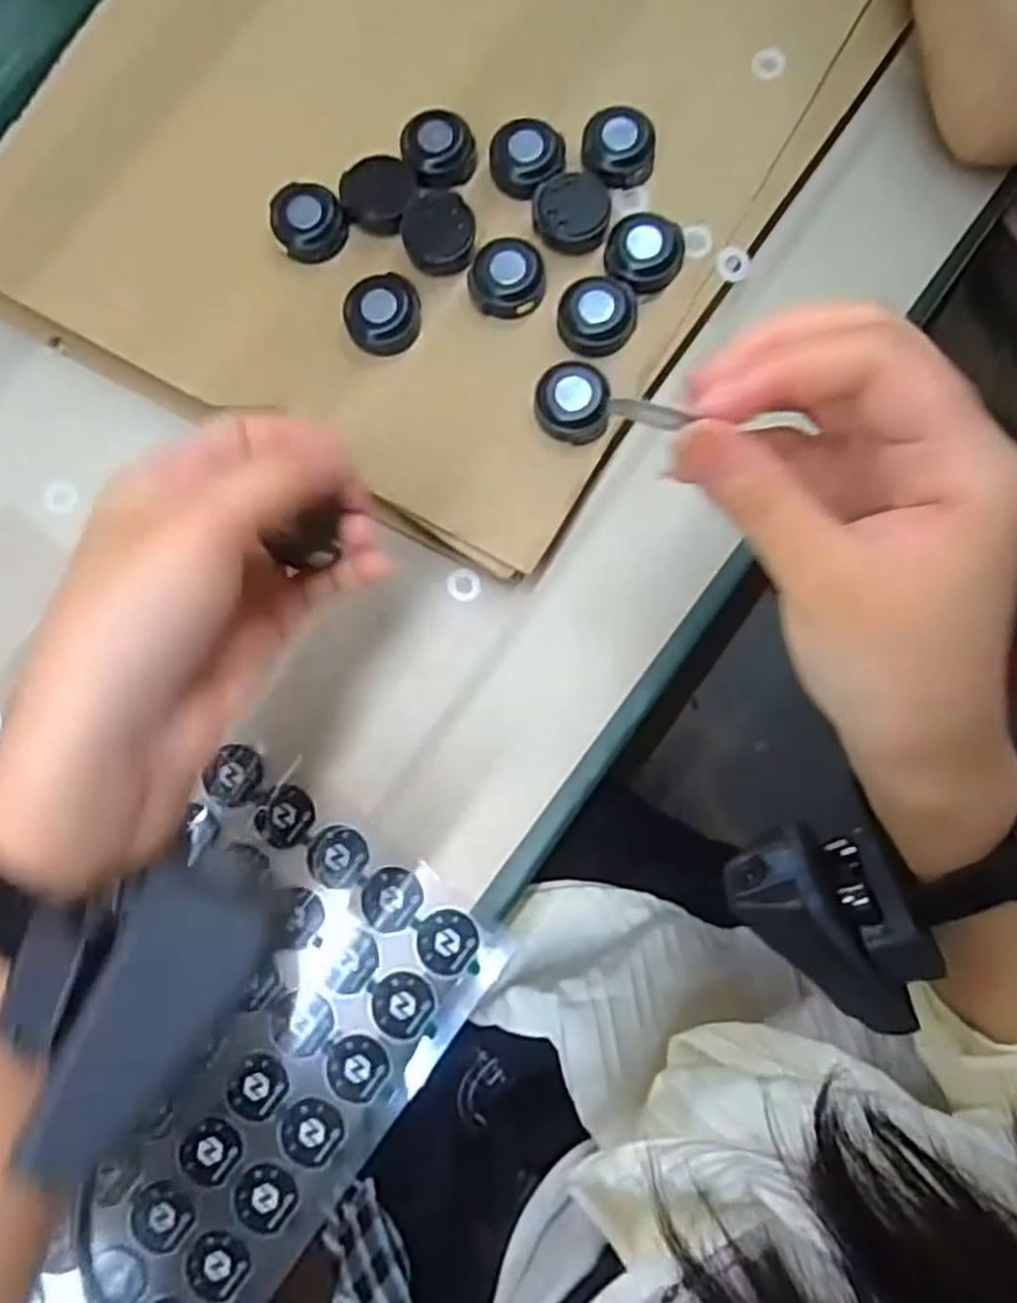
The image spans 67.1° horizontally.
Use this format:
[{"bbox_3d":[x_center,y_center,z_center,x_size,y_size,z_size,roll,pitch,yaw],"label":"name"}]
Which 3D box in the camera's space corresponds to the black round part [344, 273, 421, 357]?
[{"bbox_3d":[-0.050,-0.136,0.305,0.028,0.012,0.030,-2,81,1],"label":"black round part"}]

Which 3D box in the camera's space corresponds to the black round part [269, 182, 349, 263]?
[{"bbox_3d":[-0.082,-0.176,0.313,0.028,0.010,0.029,0,81,1],"label":"black round part"}]

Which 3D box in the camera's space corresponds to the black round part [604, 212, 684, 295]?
[{"bbox_3d":[0.054,-0.160,0.304,0.027,0.010,0.029,0,81,1],"label":"black round part"}]

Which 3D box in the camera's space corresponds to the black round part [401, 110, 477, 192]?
[{"bbox_3d":[-0.028,-0.205,0.314,0.029,0.006,0.031,0,82,3],"label":"black round part"}]

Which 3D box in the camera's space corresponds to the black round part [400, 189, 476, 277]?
[{"bbox_3d":[-0.028,-0.170,0.309,0.029,0.007,0.033,-3,81,1],"label":"black round part"}]

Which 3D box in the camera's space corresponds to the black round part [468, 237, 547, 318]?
[{"bbox_3d":[0.000,-0.149,0.305,0.030,0.010,0.026,-3,81,1],"label":"black round part"}]

